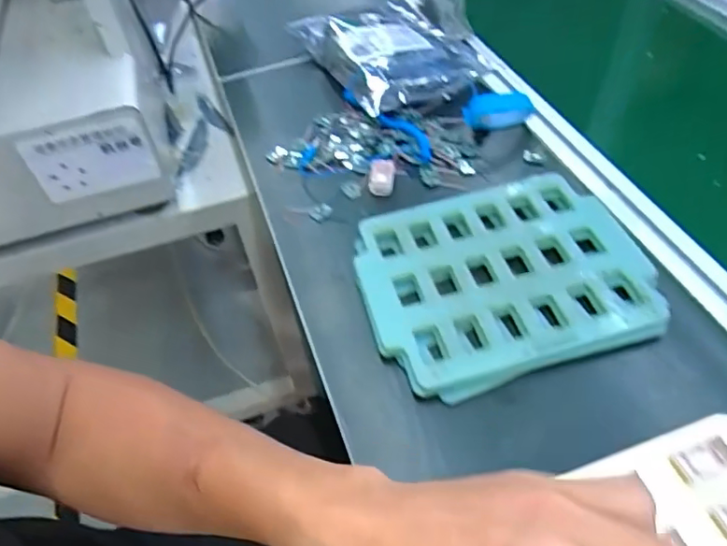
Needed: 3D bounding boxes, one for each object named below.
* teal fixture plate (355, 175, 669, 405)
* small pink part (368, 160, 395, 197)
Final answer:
[{"bbox_3d":[0.113,-0.002,0.468,0.225,0.015,0.185,-15,49,-7],"label":"teal fixture plate"},{"bbox_3d":[0.019,-0.096,0.560,0.023,0.011,0.045,3,49,9],"label":"small pink part"}]

